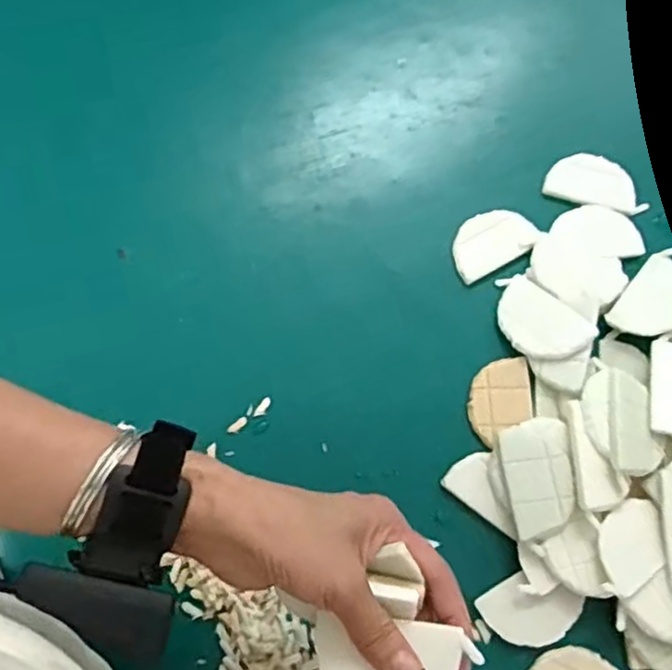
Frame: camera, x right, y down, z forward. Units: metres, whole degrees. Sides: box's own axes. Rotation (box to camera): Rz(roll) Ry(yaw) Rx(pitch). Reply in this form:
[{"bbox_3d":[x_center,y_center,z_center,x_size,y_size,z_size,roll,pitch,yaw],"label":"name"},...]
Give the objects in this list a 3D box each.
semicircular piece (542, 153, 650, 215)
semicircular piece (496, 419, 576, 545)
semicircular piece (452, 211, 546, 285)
[{"bbox_3d":[0.202,-0.120,0.529,0.077,0.004,0.044,11,71,3],"label":"semicircular piece"},{"bbox_3d":[0.130,0.090,0.435,0.043,0.013,0.075,-5,71,-2],"label":"semicircular piece"},{"bbox_3d":[0.115,-0.071,0.509,0.068,0.004,0.042,-29,74,-10],"label":"semicircular piece"}]

